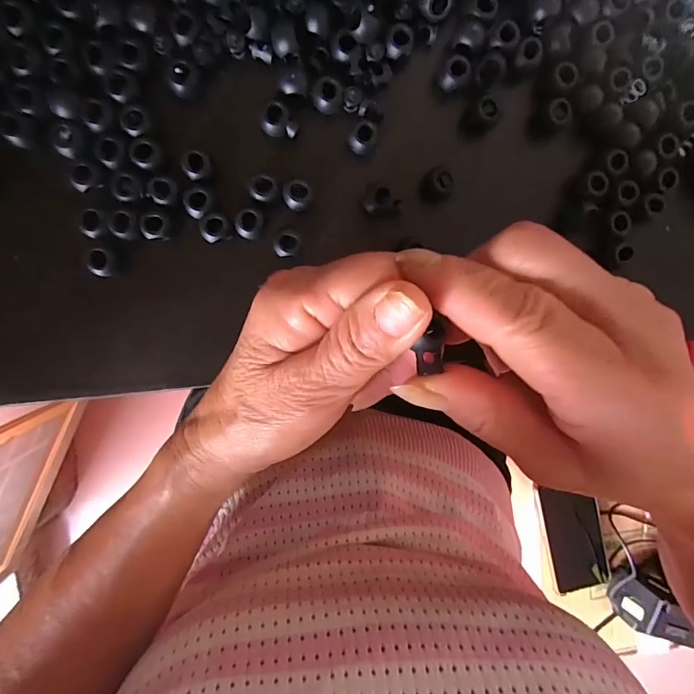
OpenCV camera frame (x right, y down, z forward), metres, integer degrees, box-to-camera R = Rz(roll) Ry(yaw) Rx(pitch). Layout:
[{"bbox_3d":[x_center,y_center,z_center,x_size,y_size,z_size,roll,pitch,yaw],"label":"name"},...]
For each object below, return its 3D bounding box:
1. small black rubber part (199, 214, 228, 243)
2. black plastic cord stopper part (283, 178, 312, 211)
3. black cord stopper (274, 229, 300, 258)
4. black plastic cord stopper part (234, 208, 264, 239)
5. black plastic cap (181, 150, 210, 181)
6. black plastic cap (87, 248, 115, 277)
[{"bbox_3d":[-0.064,-0.057,0.199,0.012,0.005,0.013,-1,98,-5],"label":"small black rubber part"},{"bbox_3d":[-0.023,-0.072,0.199,0.013,0.009,0.013,-1,98,-5],"label":"black plastic cord stopper part"},{"bbox_3d":[-0.029,-0.050,0.205,0.012,0.007,0.012,-3,98,-5],"label":"black cord stopper"},{"bbox_3d":[-0.047,-0.058,0.201,0.012,0.007,0.013,-1,98,-5],"label":"black plastic cord stopper part"},{"bbox_3d":[-0.070,-0.084,0.194,0.013,0.006,0.011,-25,100,-1],"label":"black plastic cap"},{"bbox_3d":[-0.115,-0.039,0.195,0.010,0.006,0.013,4,98,-5],"label":"black plastic cap"}]

